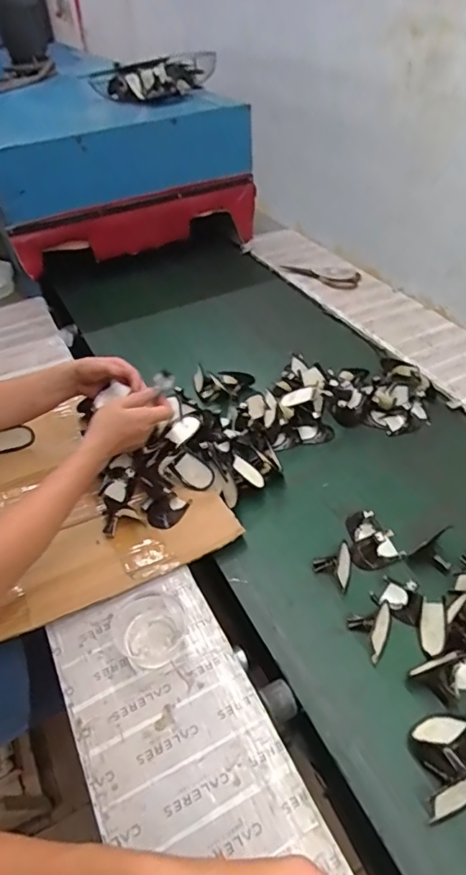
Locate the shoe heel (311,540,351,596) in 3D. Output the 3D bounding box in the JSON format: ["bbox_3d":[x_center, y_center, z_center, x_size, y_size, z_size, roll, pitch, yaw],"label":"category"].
[{"bbox_3d":[0.136,0.174,0.710,0.051,0.035,0.061,9,44,14],"label":"shoe heel"}]

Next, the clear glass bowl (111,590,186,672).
[{"bbox_3d":[-0.099,0.235,0.631,0.087,0.028,0.081,-2,43,2],"label":"clear glass bowl"}]

